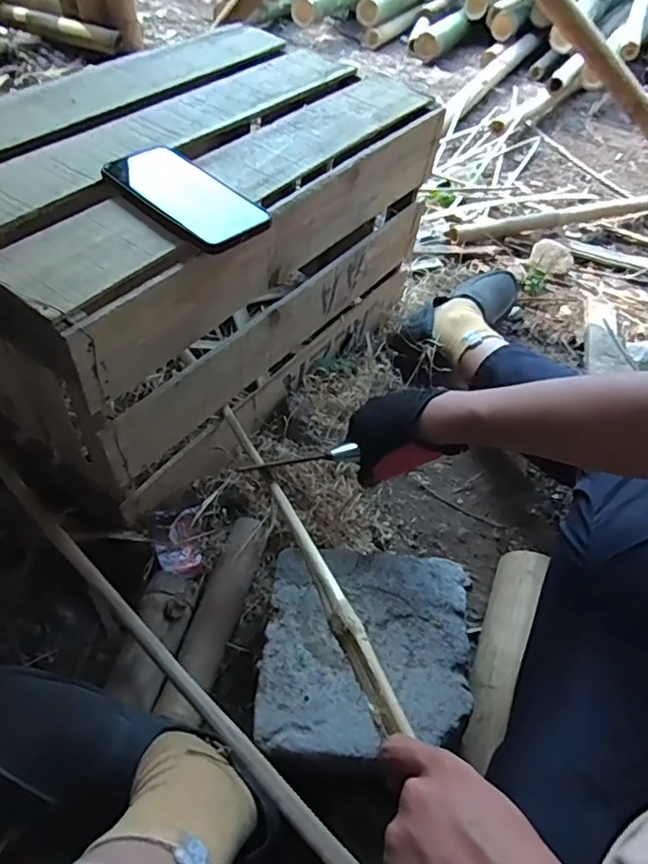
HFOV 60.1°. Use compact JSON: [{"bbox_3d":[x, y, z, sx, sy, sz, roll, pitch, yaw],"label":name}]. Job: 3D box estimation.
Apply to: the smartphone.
[{"bbox_3d":[-0.136,-0.227,0.527,0.176,0.014,0.083,39,53,19],"label":"smartphone"}]

